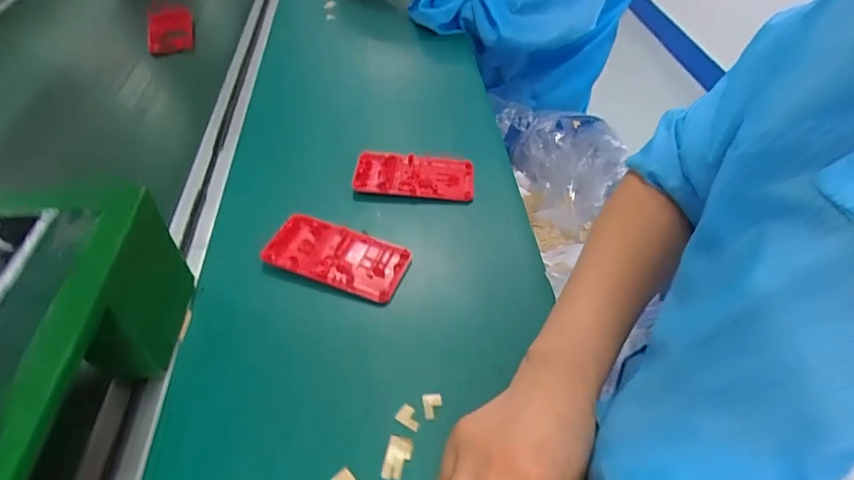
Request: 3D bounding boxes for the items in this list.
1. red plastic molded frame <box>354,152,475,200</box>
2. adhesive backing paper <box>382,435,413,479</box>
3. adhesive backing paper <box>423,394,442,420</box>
[{"bbox_3d":[-0.013,-0.070,0.527,0.123,0.016,0.059,2,46,2],"label":"red plastic molded frame"},{"bbox_3d":[-0.019,0.145,0.327,0.017,0.005,0.028,9,47,9],"label":"adhesive backing paper"},{"bbox_3d":[0.004,0.118,0.353,0.014,0.005,0.018,-6,46,-6],"label":"adhesive backing paper"}]

